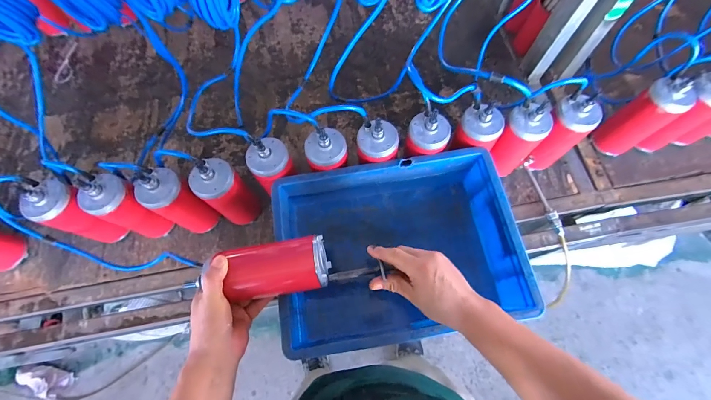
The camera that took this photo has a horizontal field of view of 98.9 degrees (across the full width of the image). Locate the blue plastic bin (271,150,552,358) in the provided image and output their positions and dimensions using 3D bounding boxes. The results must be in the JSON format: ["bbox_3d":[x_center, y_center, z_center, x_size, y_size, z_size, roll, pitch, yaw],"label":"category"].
[{"bbox_3d":[0.070,0.093,0.579,0.402,0.153,0.299,-10,69,-2],"label":"blue plastic bin"}]

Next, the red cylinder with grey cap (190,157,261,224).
[{"bbox_3d":[-0.257,-0.006,0.606,0.075,0.198,0.090,39,75,15],"label":"red cylinder with grey cap"}]

